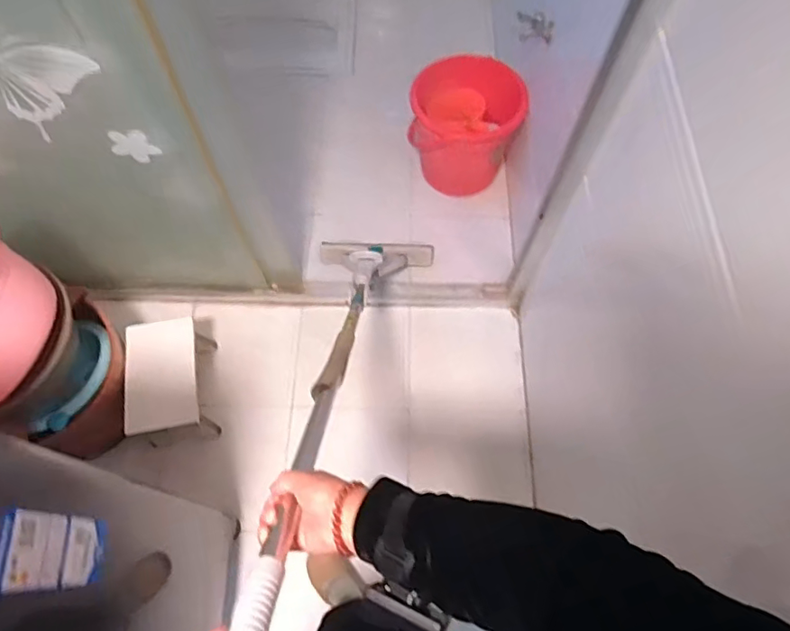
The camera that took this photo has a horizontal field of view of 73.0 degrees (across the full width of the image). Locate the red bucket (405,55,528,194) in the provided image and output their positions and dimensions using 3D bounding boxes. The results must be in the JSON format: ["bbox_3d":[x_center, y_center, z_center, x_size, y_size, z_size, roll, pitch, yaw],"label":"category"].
[{"bbox_3d":[0.202,-0.553,1.590,0.308,0.357,0.241,37,70,15],"label":"red bucket"}]

